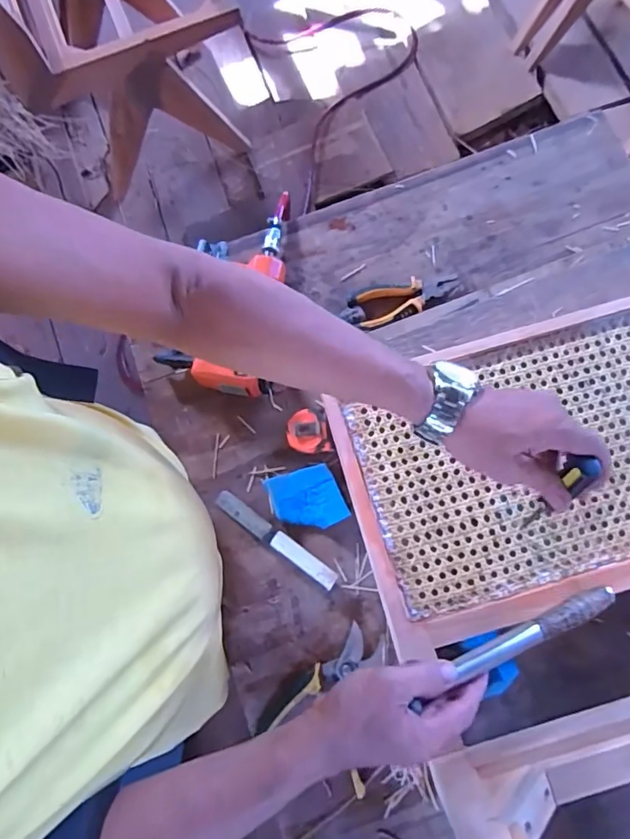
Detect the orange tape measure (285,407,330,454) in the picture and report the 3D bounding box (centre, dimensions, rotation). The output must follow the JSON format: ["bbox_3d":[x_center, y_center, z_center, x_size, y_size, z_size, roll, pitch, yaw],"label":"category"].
[{"bbox_3d":[-0.010,0.018,0.706,0.054,0.031,0.058,-7,77,0],"label":"orange tape measure"}]

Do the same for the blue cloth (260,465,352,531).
[{"bbox_3d":[-0.011,0.106,0.690,0.094,0.027,0.077,-13,77,-1],"label":"blue cloth"}]

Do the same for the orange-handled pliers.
[{"bbox_3d":[0.131,-0.170,0.746,0.155,0.019,0.057,-17,77,-2],"label":"orange-handled pliers"}]

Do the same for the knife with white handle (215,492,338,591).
[{"bbox_3d":[-0.052,0.155,0.679,0.186,0.023,0.024,35,80,9],"label":"knife with white handle"}]

